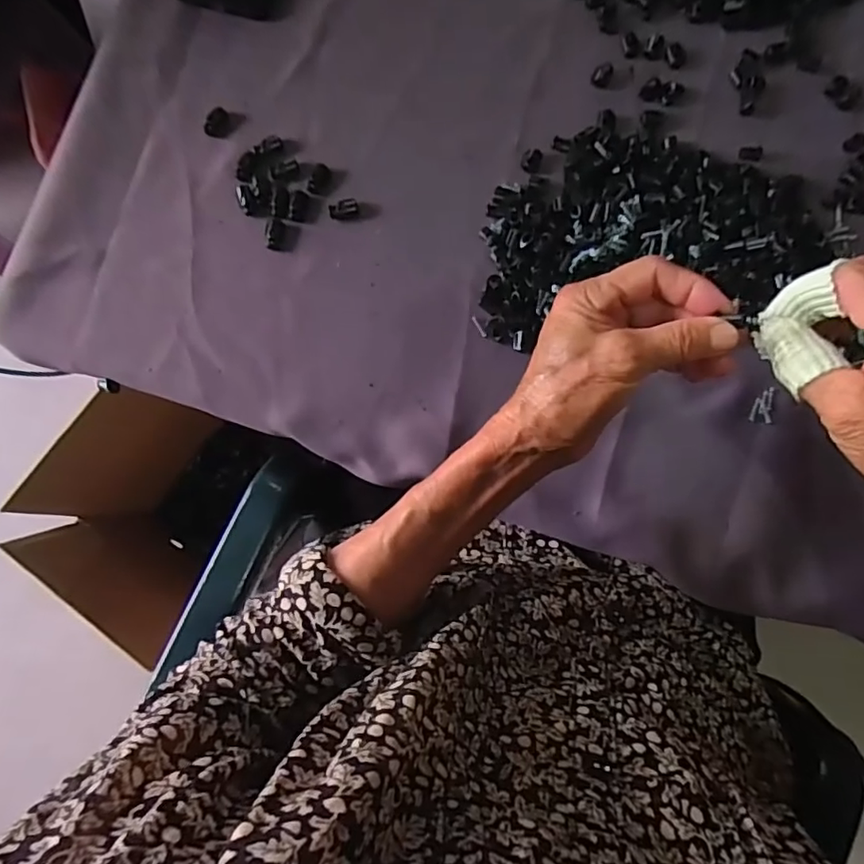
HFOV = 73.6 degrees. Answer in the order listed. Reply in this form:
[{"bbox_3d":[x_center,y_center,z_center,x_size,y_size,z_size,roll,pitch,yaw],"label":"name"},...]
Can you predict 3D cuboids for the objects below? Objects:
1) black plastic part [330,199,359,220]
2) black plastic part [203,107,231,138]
[{"bbox_3d":[-0.063,-0.160,0.415,0.021,0.006,0.012,-21,83,0],"label":"black plastic part"},{"bbox_3d":[-0.159,-0.229,0.427,0.015,0.009,0.019,21,85,4],"label":"black plastic part"}]

